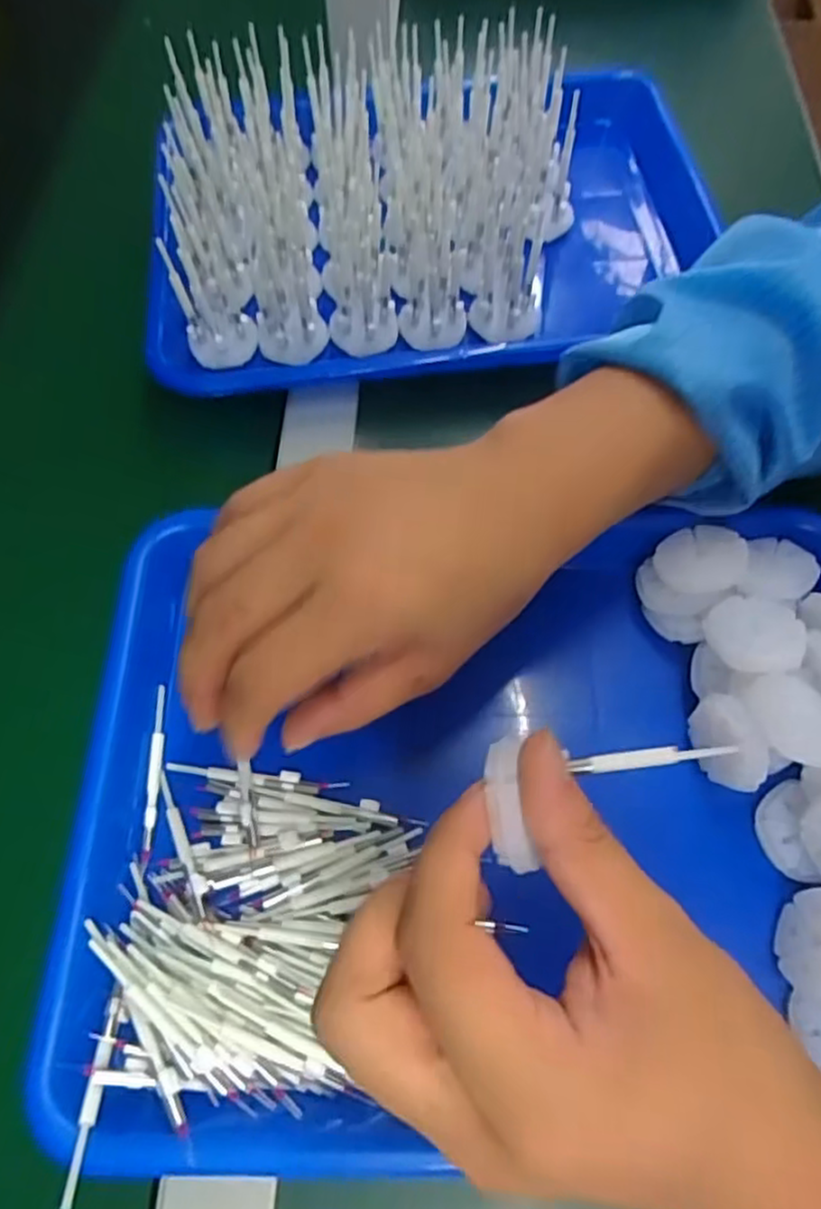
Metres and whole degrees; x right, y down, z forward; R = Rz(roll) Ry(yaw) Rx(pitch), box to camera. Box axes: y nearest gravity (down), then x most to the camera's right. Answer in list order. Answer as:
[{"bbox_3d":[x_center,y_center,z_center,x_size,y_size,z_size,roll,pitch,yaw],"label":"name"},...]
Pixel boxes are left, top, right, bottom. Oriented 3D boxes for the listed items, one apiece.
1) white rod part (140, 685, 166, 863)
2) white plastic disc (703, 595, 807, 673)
[{"bbox_3d":[-0.107,0.069,0.295,0.005,0.004,0.072,-3,65,-1],"label":"white rod part"},{"bbox_3d":[0.143,0.012,0.292,0.038,0.004,0.037,-2,49,2],"label":"white plastic disc"}]

